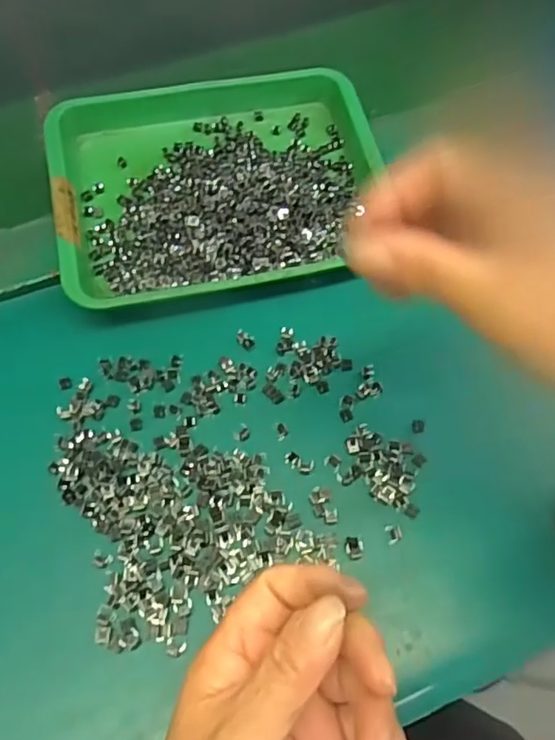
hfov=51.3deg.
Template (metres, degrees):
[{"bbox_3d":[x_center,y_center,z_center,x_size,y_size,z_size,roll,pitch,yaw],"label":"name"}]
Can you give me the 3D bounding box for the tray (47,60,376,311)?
[{"bbox_3d":[-0.038,-0.126,0.388,0.211,0.029,0.170,-11,63,-4],"label":"tray"}]

